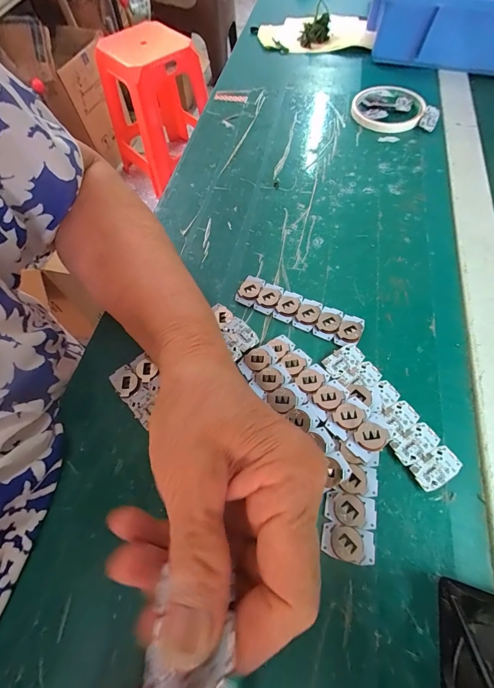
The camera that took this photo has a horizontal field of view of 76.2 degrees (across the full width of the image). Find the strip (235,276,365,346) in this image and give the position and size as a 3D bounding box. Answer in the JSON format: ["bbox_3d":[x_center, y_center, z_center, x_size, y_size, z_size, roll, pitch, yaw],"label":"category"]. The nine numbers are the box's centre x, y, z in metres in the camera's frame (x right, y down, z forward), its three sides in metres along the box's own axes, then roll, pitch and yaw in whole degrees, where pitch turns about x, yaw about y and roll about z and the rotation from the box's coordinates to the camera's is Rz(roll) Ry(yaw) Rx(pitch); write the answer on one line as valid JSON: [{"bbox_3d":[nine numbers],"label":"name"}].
[{"bbox_3d":[0.043,-0.029,0.264,0.105,0.007,0.030,25,65,15],"label":"strip"}]

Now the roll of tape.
[{"bbox_3d":[0.174,-0.293,0.391,0.086,0.013,0.085,-1,62,2],"label":"roll of tape"}]

